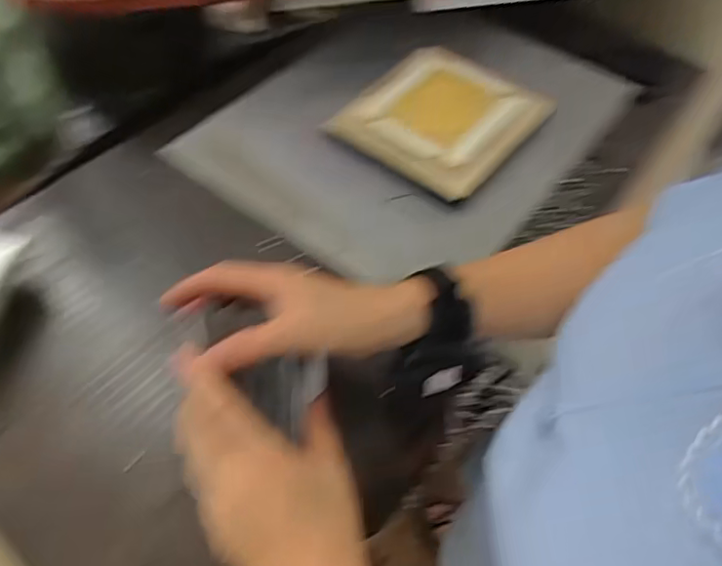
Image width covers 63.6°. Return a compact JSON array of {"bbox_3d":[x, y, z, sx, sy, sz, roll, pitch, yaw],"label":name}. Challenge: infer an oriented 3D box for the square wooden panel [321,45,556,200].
[{"bbox_3d":[0.082,-0.178,0.608,0.170,0.015,0.195,36,61,19],"label":"square wooden panel"}]

